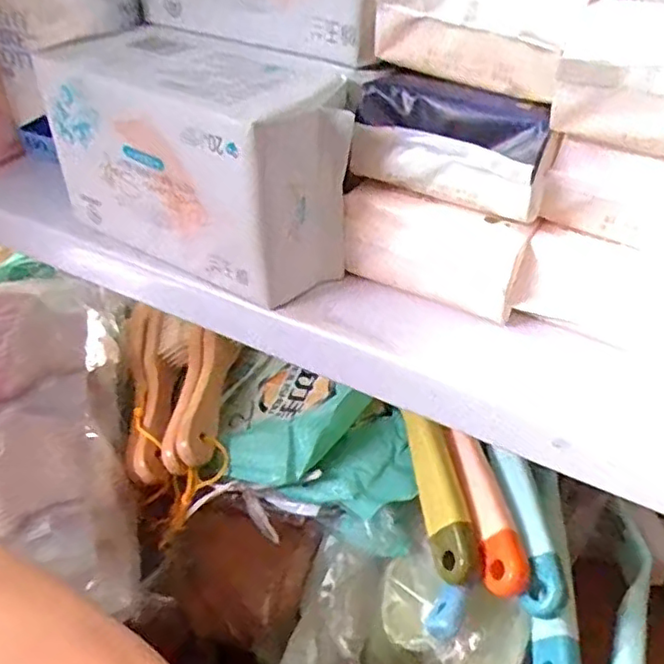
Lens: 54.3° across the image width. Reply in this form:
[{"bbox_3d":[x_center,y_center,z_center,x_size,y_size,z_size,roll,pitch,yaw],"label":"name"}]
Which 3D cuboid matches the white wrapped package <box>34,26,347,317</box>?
[{"bbox_3d":[-0.065,-0.091,0.336,0.161,0.091,0.078,23,46,24],"label":"white wrapped package"}]

